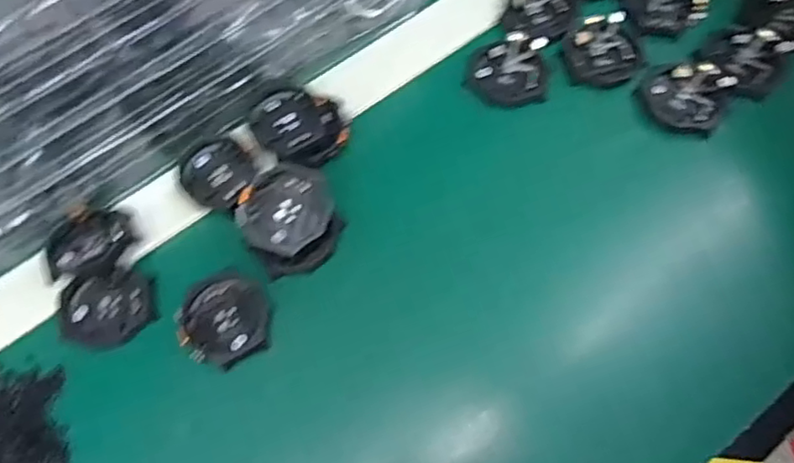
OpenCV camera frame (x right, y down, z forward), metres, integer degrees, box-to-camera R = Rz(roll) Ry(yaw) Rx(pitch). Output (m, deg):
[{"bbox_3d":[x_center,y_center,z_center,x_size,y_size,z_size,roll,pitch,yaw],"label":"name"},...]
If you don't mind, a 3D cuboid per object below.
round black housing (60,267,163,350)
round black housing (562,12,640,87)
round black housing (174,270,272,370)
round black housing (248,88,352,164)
[{"bbox_3d":[-0.165,0.044,0.352,0.051,0.008,0.041,-13,67,-4],"label":"round black housing"},{"bbox_3d":[0.137,-0.119,0.407,0.047,0.011,0.046,0,67,1],"label":"round black housing"},{"bbox_3d":[-0.097,0.048,0.349,0.049,0.012,0.052,0,67,1],"label":"round black housing"},{"bbox_3d":[-0.062,-0.065,0.389,0.059,0.018,0.047,30,71,13],"label":"round black housing"}]

